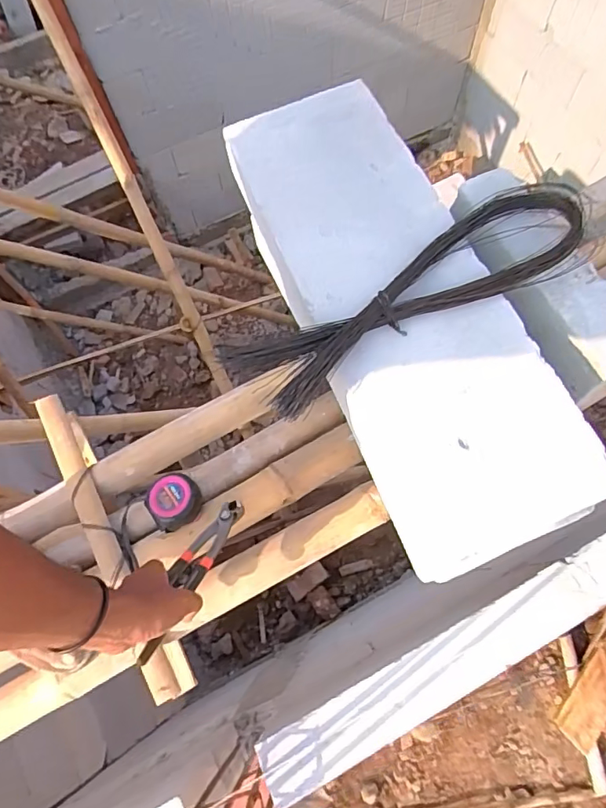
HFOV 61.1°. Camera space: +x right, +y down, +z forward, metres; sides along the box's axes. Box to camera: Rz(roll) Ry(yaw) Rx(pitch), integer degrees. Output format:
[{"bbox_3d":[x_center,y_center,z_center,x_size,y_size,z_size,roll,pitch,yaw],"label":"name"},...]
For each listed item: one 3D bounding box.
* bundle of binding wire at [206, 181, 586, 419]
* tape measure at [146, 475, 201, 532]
[{"bbox_3d":[0.126,-0.123,0.557,0.434,0.034,0.102,-29,70,-8],"label":"bundle of binding wire"},{"bbox_3d":[-0.176,0.132,0.701,0.075,0.046,0.071,-23,69,-6],"label":"tape measure"}]

